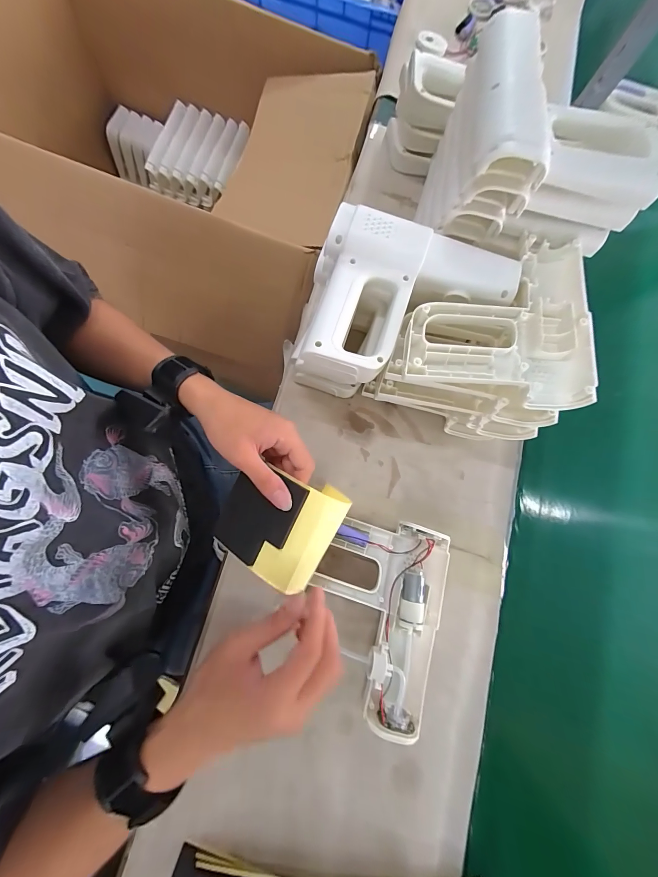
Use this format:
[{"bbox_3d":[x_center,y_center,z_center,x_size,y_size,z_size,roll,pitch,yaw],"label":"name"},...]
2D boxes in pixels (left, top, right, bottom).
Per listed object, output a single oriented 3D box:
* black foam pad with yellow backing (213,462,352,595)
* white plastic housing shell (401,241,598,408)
[{"bbox_3d":[-0.048,0.081,0.316,0.103,0.026,0.100,29,77,6],"label":"black foam pad with yellow backing"},{"bbox_3d":[0.181,-0.131,0.355,0.186,0.047,0.201,13,77,-4],"label":"white plastic housing shell"}]

